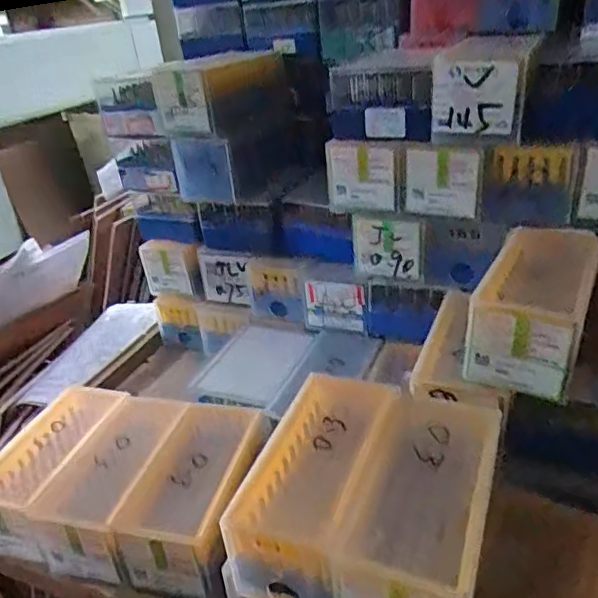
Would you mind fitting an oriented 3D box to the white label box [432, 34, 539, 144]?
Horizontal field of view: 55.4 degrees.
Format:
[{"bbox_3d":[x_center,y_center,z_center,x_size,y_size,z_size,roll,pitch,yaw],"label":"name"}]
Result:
[{"bbox_3d":[0.122,-0.141,0.384,0.058,0.061,0.047,7,31,21],"label":"white label box"}]

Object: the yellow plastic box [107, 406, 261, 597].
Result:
[{"bbox_3d":[-0.067,0.131,0.389,0.067,0.048,0.125,3,30,15],"label":"yellow plastic box"}]

